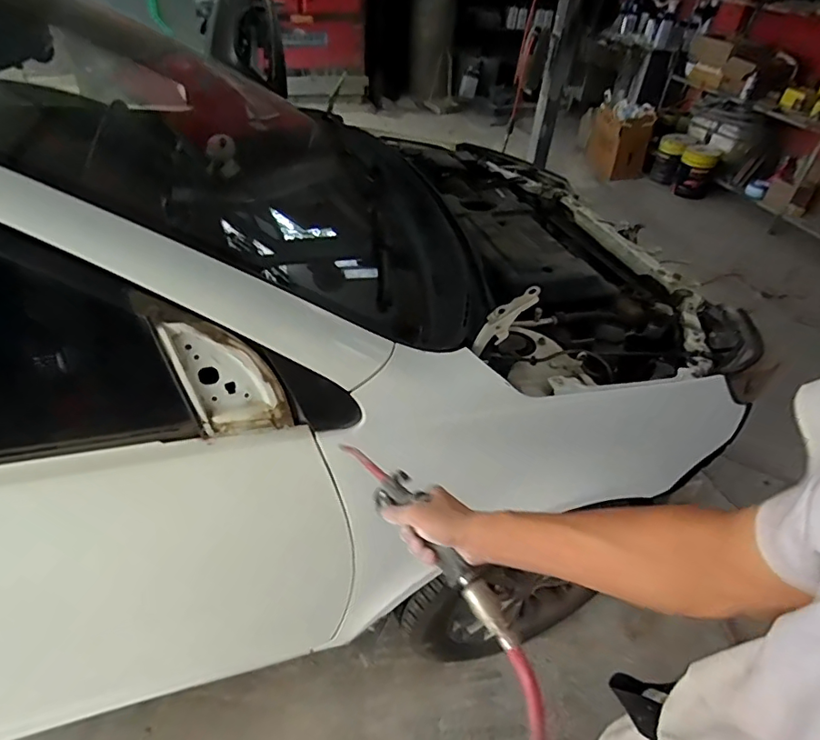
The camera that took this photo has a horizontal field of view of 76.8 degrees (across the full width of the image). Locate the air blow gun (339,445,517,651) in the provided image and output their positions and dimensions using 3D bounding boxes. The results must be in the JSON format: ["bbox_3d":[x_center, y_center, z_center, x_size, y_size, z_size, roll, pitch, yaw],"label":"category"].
[{"bbox_3d":[0.009,0.175,0.593,0.032,0.054,0.310,-24,50,-28],"label":"air blow gun"}]

